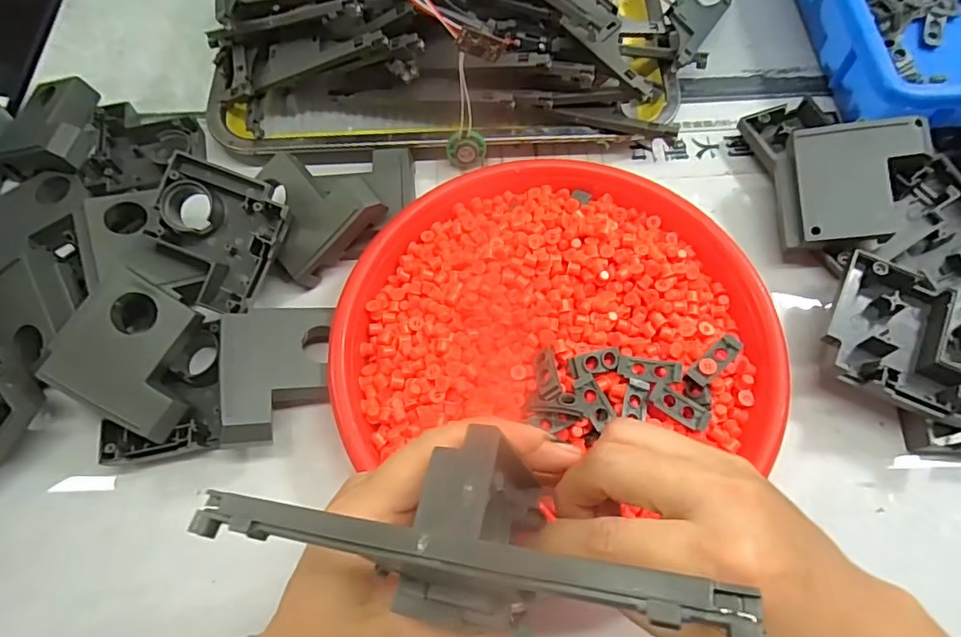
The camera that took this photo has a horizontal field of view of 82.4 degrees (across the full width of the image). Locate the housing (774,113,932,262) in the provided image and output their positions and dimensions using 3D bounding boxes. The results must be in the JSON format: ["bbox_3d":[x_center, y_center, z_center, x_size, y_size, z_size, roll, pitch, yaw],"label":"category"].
[{"bbox_3d":[0.232,-0.082,0.345,0.080,0.029,0.076,-5,79,19],"label":"housing"}]

